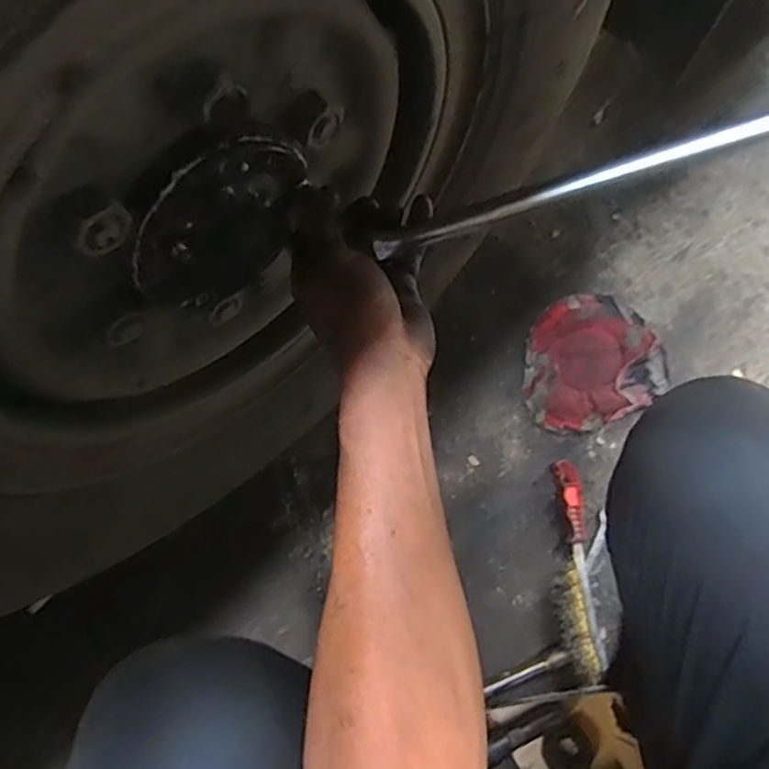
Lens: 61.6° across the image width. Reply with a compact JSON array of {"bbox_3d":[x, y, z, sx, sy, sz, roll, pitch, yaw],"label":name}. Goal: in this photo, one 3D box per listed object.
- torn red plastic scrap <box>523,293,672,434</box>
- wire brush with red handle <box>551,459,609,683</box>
[{"bbox_3d":[0.256,-0.034,0.807,0.181,0.032,0.163,-22,75,-5],"label":"torn red plastic scrap"},{"bbox_3d":[0.217,0.210,0.744,0.045,0.029,0.236,-3,74,0],"label":"wire brush with red handle"}]

